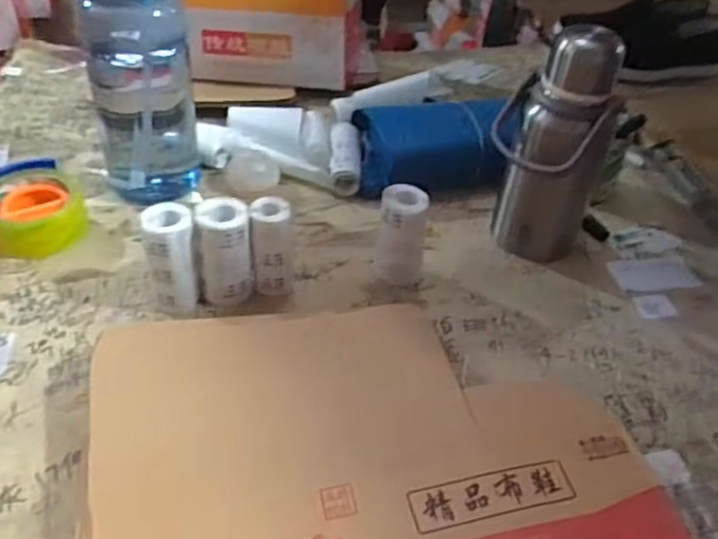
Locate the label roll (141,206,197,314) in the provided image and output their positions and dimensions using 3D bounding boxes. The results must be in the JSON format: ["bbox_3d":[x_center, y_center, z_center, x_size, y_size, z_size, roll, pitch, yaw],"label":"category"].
[{"bbox_3d":[-0.177,-0.012,0.639,0.045,0.088,0.052,-9,42,-16],"label":"label roll"}]

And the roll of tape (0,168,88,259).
[{"bbox_3d":[-0.340,-0.061,0.713,0.093,0.051,0.093,-19,46,-26],"label":"roll of tape"}]

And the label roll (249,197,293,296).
[{"bbox_3d":[-0.084,-0.018,0.659,0.038,0.101,0.039,3,40,-3],"label":"label roll"}]

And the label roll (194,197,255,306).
[{"bbox_3d":[-0.130,-0.015,0.655,0.049,0.098,0.052,-10,42,-17],"label":"label roll"}]

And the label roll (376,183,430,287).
[{"bbox_3d":[0.044,-0.033,0.684,0.047,0.096,0.045,4,40,-1],"label":"label roll"}]

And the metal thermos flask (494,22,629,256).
[{"bbox_3d":[0.188,-0.113,0.683,0.102,0.238,0.079,12,41,8],"label":"metal thermos flask"}]

